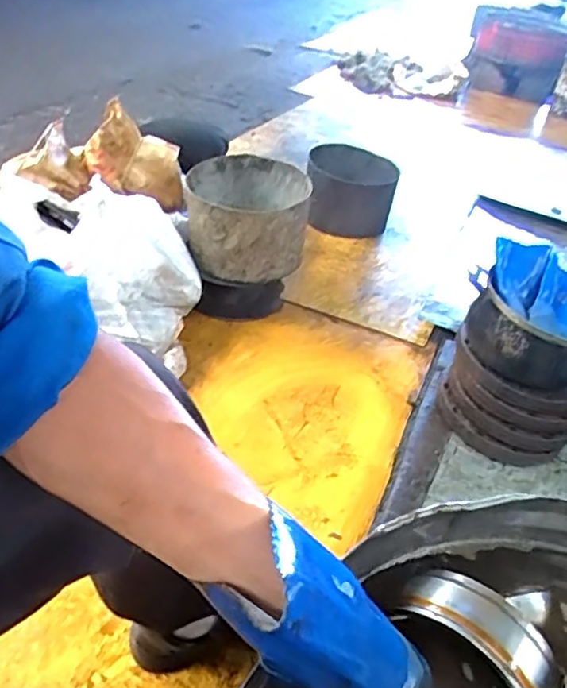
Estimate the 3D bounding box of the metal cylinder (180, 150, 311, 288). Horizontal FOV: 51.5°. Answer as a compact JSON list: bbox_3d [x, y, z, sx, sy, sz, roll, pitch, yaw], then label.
[{"bbox_3d":[-0.089,-0.295,1.413,0.282,0.198,0.276,9,37,-1],"label":"metal cylinder"}]

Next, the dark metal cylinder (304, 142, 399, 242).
[{"bbox_3d":[0.208,-0.473,1.856,0.271,0.205,0.225,10,38,5],"label":"dark metal cylinder"}]

